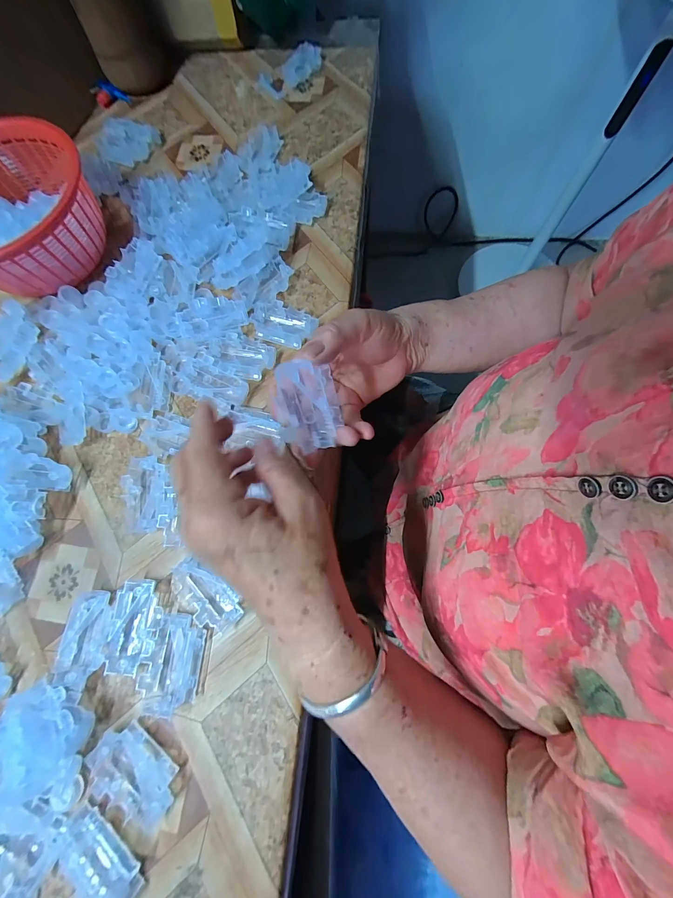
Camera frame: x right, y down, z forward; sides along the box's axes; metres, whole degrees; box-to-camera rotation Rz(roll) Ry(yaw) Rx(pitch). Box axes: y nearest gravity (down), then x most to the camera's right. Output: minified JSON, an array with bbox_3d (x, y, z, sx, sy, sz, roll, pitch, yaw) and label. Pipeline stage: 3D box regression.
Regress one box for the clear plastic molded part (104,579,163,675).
[{"bbox_3d":[-0.165,0.145,0.262,0.040,0.014,0.067,0,74,3],"label":"clear plastic molded part"}]

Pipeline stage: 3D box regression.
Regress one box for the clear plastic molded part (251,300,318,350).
[{"bbox_3d":[-0.055,-0.131,0.333,0.069,0.013,0.043,14,75,6],"label":"clear plastic molded part"}]

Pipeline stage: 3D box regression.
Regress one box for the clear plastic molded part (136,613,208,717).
[{"bbox_3d":[-0.130,0.171,0.253,0.041,0.012,0.070,5,75,4],"label":"clear plastic molded part"}]

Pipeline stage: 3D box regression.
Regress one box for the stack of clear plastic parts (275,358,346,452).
[{"bbox_3d":[-0.020,-0.029,0.228,0.043,0.067,0.018,-1,40,-3],"label":"stack of clear plastic parts"}]

